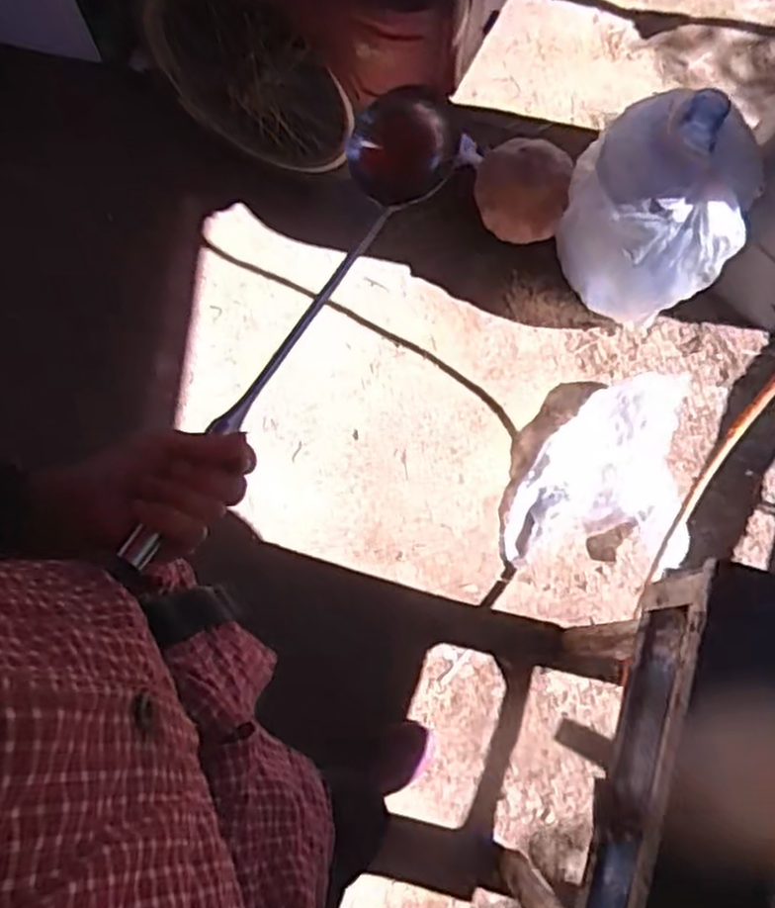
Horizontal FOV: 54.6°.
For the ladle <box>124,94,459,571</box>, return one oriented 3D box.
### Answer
[{"bbox_3d":[-0.055,-0.110,0.578,0.088,0.074,0.470,21,62,4],"label":"ladle"}]

